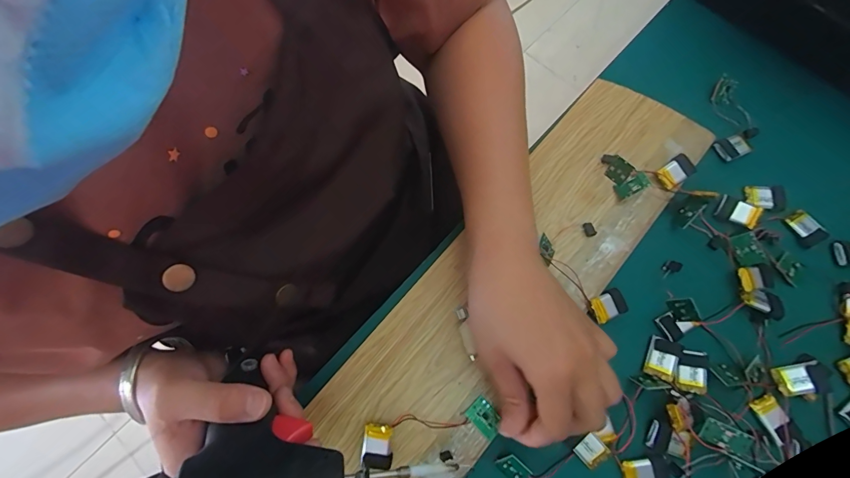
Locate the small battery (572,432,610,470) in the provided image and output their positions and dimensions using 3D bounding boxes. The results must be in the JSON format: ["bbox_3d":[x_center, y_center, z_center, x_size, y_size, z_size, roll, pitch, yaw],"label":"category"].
[{"bbox_3d":[0.122,0.156,0.289,0.021,0.004,0.020,-45,79,5],"label":"small battery"}]

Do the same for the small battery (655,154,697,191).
[{"bbox_3d":[0.220,-0.059,0.347,0.034,0.009,0.020,-35,77,-10],"label":"small battery"}]

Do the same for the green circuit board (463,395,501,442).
[{"bbox_3d":[0.044,0.132,0.290,0.018,0.004,0.026,-42,78,-11],"label":"green circuit board"}]

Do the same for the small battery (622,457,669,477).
[{"bbox_3d":[0.160,0.170,0.285,0.030,0.005,0.019,-10,74,-3],"label":"small battery"}]

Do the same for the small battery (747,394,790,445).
[{"bbox_3d":[0.265,0.136,0.299,0.020,0.004,0.032,-25,75,-7],"label":"small battery"}]

